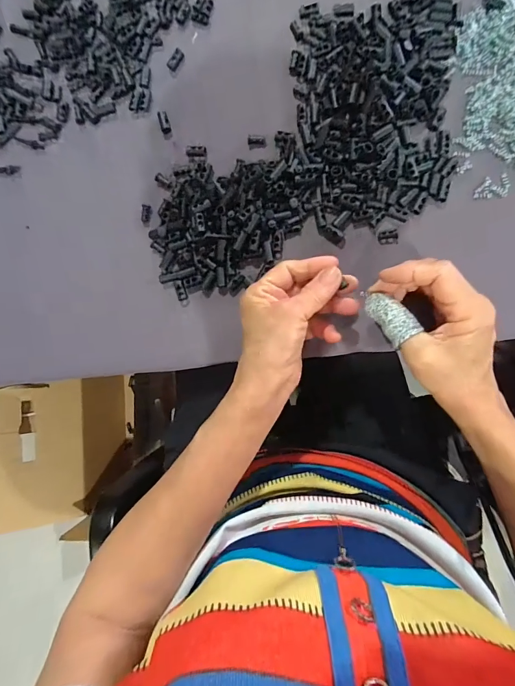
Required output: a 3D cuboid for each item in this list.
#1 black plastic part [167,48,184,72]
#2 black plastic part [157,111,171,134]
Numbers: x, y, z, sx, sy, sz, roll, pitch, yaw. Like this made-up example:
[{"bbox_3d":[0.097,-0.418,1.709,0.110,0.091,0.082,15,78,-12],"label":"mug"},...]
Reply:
[{"bbox_3d":[-0.078,-0.272,0.353,0.008,0.007,0.021,37,93,8],"label":"black plastic part"},{"bbox_3d":[-0.089,-0.211,0.352,0.009,0.005,0.021,-15,86,8],"label":"black plastic part"}]

